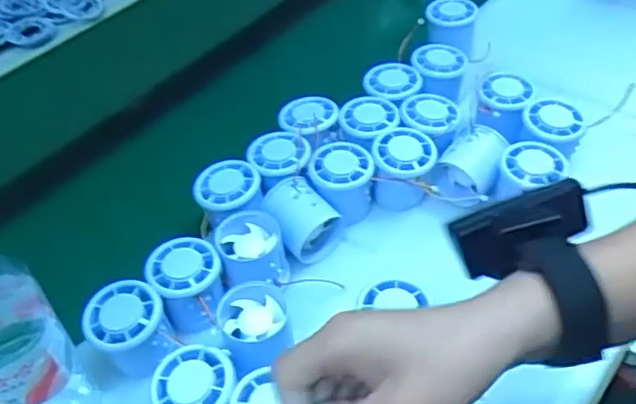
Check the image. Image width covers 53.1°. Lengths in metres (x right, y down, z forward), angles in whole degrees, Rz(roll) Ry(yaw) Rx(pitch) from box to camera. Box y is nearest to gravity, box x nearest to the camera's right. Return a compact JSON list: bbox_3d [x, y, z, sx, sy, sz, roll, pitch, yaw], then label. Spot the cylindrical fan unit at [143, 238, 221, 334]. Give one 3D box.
[{"bbox_3d":[-0.102,0.066,0.505,0.054,0.051,0.057,-2,47,2],"label":"cylindrical fan unit"}]

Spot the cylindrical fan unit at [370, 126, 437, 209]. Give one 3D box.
[{"bbox_3d":[0.076,-0.031,0.576,0.053,0.052,0.051,-2,47,2],"label":"cylindrical fan unit"}]

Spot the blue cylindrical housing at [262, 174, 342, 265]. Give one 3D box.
[{"bbox_3d":[-0.014,0.017,0.548,0.058,0.053,0.057,-31,53,-22],"label":"blue cylindrical housing"}]

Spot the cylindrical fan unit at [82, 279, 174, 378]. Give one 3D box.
[{"bbox_3d":[-0.140,0.099,0.480,0.054,0.058,0.054,-2,47,2],"label":"cylindrical fan unit"}]

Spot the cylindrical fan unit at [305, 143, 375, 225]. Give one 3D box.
[{"bbox_3d":[0.021,-0.014,0.572,0.054,0.057,0.055,-2,47,2],"label":"cylindrical fan unit"}]

